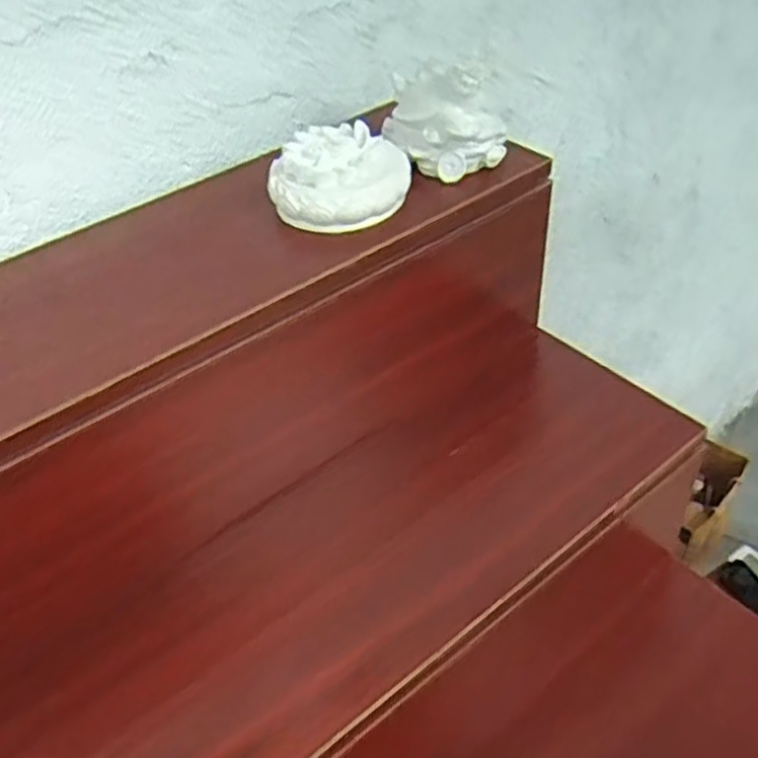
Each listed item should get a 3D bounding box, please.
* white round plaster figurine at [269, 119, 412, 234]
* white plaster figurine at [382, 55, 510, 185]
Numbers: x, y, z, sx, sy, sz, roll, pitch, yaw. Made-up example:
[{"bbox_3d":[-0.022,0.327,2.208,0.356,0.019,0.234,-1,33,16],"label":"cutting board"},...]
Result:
[{"bbox_3d":[-0.030,-0.160,0.615,0.116,0.058,0.097,-9,41,-2],"label":"white round plaster figurine"},{"bbox_3d":[0.059,-0.230,0.649,0.088,0.072,0.107,-22,44,-17],"label":"white plaster figurine"}]

